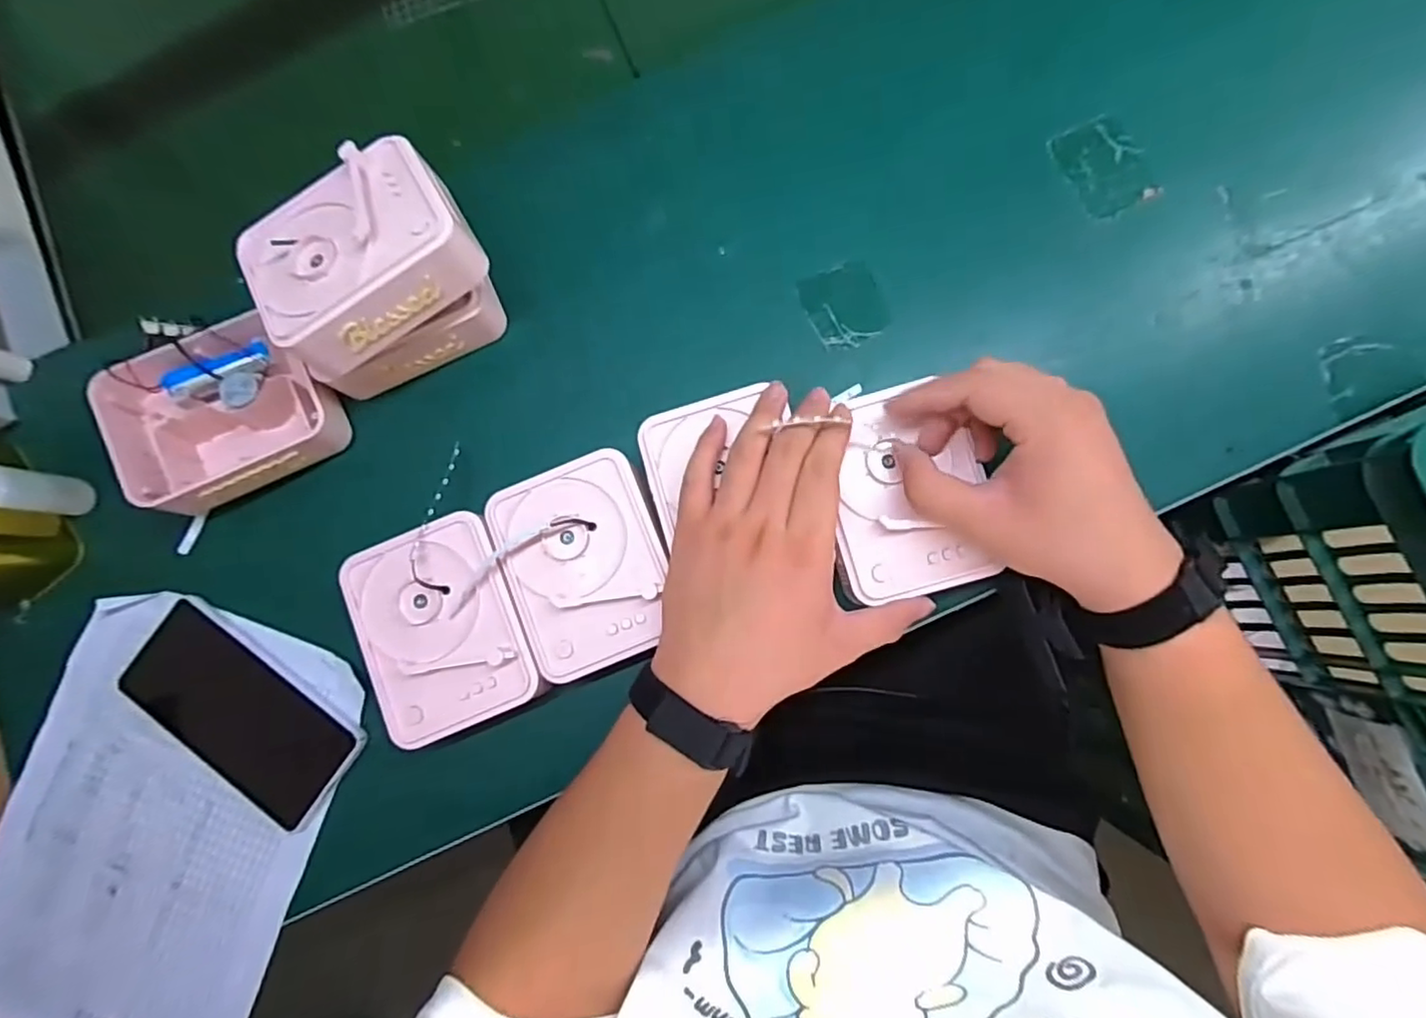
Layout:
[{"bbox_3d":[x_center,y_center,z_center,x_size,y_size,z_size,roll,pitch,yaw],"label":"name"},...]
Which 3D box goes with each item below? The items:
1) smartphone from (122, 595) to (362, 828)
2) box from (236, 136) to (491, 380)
[{"bbox_3d":[-0.316,0.137,0.416,0.160,0.010,0.074,32,86,7],"label":"smartphone"},{"bbox_3d":[-0.214,-0.152,0.380,0.129,0.050,0.093,-35,82,-1],"label":"box"}]

